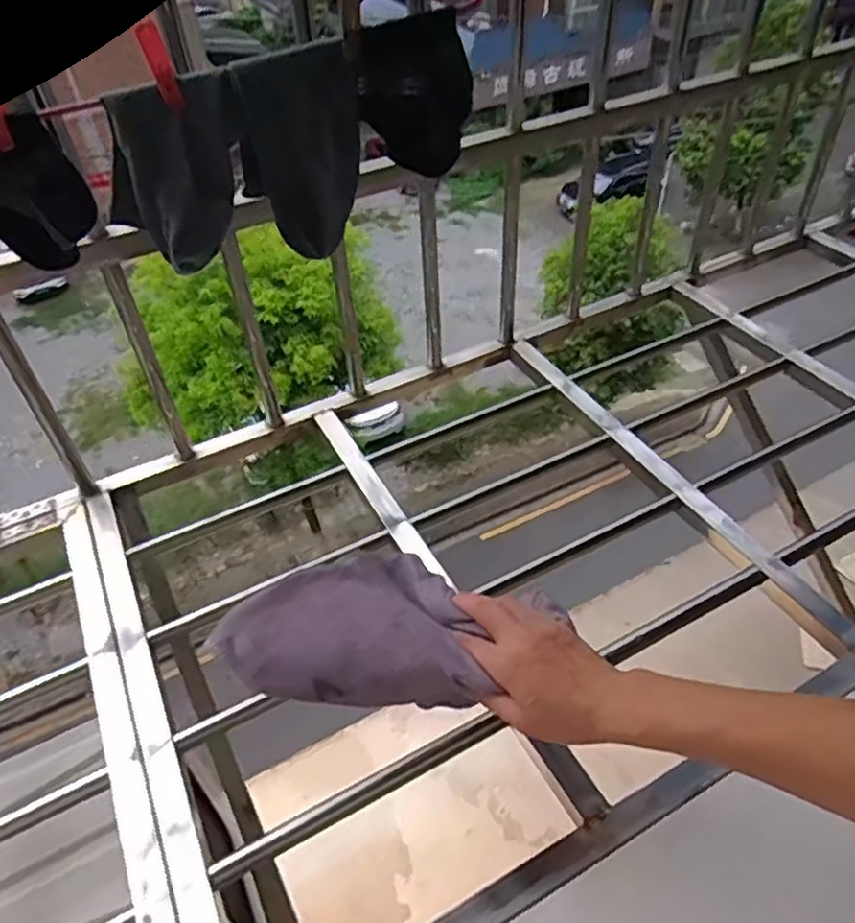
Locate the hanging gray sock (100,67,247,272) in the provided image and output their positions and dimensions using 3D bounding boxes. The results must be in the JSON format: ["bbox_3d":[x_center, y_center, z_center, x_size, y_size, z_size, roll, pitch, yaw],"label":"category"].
[{"bbox_3d":[-0.185,-0.213,0.519,0.108,0.122,0.031,-11,45,-8],"label":"hanging gray sock"}]

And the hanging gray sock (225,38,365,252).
[{"bbox_3d":[-0.090,-0.231,0.523,0.083,0.140,0.018,-8,45,-5],"label":"hanging gray sock"}]

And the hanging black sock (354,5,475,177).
[{"bbox_3d":[-0.009,-0.273,0.522,0.084,0.108,0.015,-11,45,-8],"label":"hanging black sock"}]

